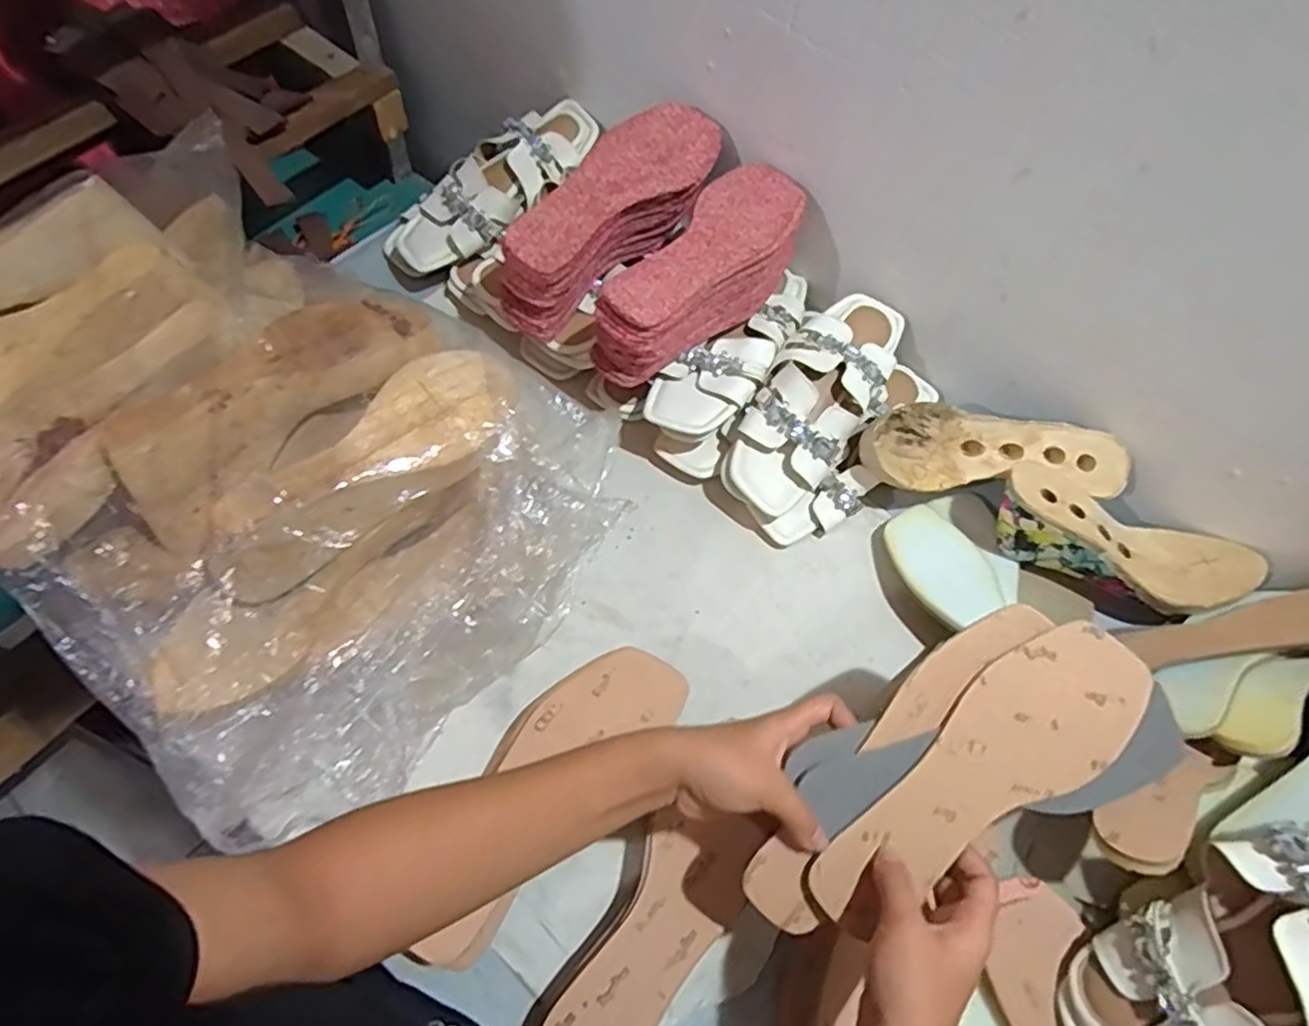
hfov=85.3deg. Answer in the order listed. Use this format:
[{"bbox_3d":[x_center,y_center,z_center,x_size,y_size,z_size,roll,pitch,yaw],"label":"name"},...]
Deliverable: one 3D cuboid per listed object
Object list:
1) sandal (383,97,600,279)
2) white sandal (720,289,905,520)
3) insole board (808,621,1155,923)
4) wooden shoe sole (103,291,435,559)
[{"bbox_3d":[-0.169,-0.351,0.762,0.258,0.051,0.114,-44,72,-8],"label":"sandal"},{"bbox_3d":[0.151,-0.110,0.662,0.097,0.063,0.231,31,65,12],"label":"white sandal"},{"bbox_3d":[0.193,0.151,0.421,0.238,0.012,0.081,-33,84,-8],"label":"insole board"},{"bbox_3d":[-0.251,-0.073,0.476,0.218,0.064,0.092,-40,71,-21],"label":"wooden shoe sole"}]

